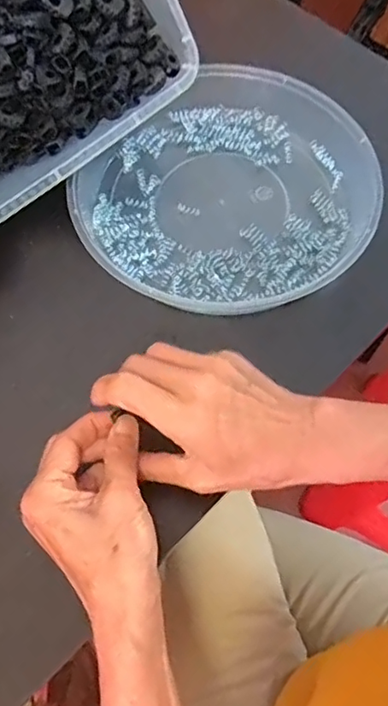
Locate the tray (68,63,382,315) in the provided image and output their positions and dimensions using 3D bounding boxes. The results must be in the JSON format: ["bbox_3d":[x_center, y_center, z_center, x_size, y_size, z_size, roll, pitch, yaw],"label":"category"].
[{"bbox_3d":[0.022,-0.135,0.445,0.230,0.035,0.217,0,65,-1],"label":"tray"}]

